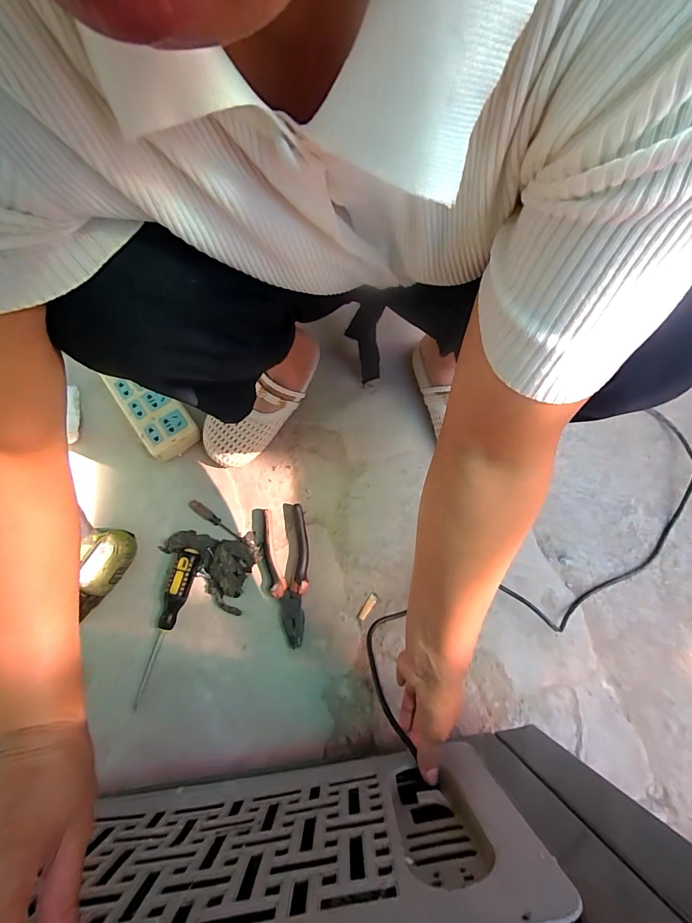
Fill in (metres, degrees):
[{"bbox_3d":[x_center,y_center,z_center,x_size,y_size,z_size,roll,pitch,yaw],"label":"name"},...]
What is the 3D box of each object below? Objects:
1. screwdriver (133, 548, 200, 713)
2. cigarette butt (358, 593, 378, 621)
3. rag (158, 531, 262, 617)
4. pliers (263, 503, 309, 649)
[{"bbox_3d":[-0.242,0.218,0.518,0.026,0.026,0.198,14,73,3],"label":"screwdriver"},{"bbox_3d":[0.032,0.210,0.557,0.013,0.004,0.041,32,75,8],"label":"cigarette butt"},{"bbox_3d":[-0.201,0.145,0.551,0.135,0.030,0.105,15,73,3],"label":"rag"},{"bbox_3d":[-0.083,0.163,0.556,0.062,0.021,0.191,-7,73,-4],"label":"pliers"}]

